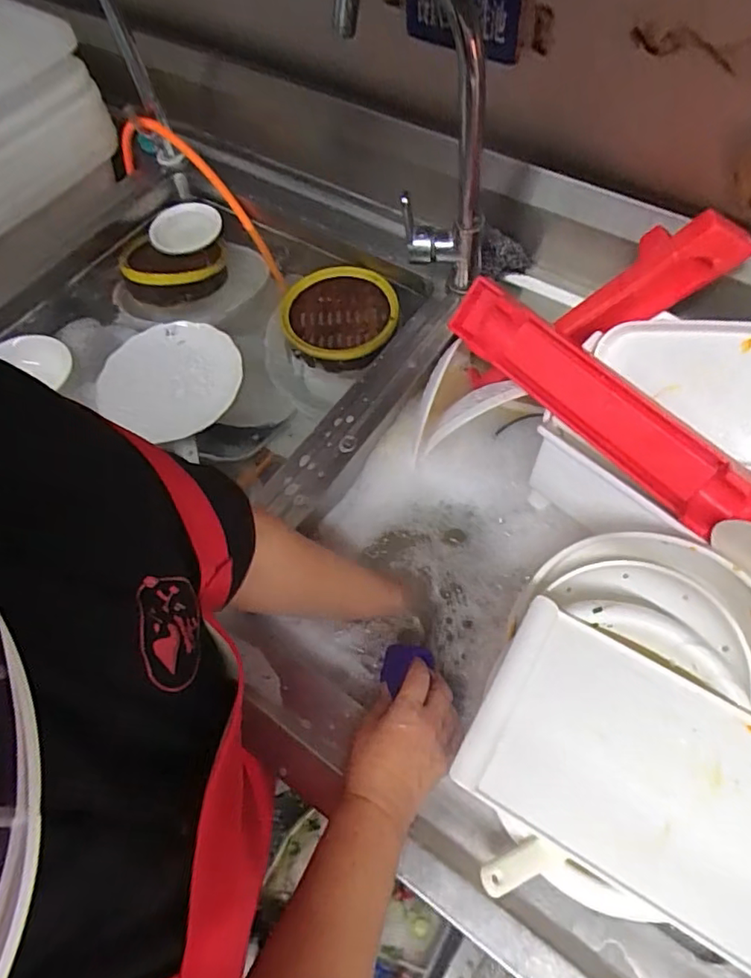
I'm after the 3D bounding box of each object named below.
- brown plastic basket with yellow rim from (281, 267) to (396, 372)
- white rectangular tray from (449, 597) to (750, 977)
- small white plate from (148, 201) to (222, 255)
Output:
[{"bbox_3d":[-0.054,-0.247,0.836,0.172,0.040,0.163,-1,60,2],"label":"brown plastic basket with yellow rim"},{"bbox_3d":[0.241,0.241,0.467,0.326,0.025,0.173,26,64,16],"label":"white rectangular tray"},{"bbox_3d":[-0.304,-0.413,0.931,0.107,0.019,0.103,-1,60,2],"label":"small white plate"}]

